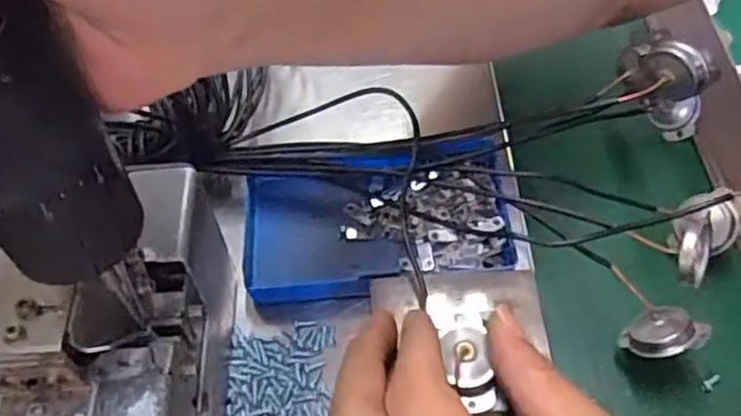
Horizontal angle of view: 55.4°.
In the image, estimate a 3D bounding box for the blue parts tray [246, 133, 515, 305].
[{"bbox_3d":[0.002,0.004,0.307,0.112,0.026,0.062,-4,55,-2],"label":"blue parts tray"}]

